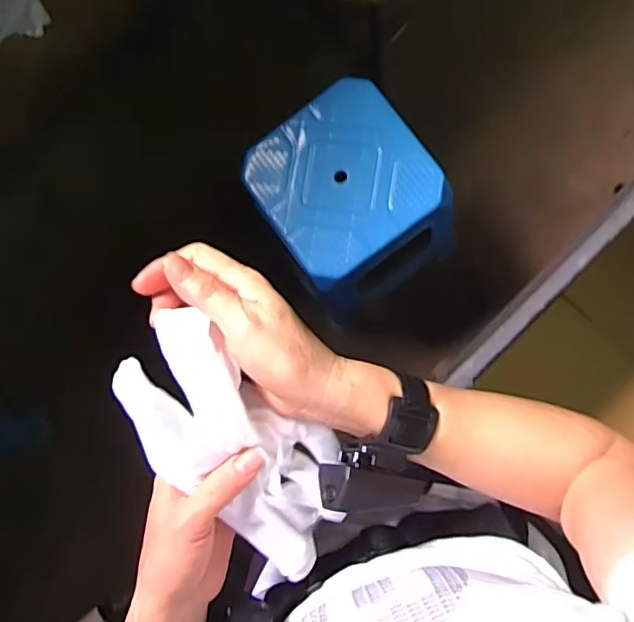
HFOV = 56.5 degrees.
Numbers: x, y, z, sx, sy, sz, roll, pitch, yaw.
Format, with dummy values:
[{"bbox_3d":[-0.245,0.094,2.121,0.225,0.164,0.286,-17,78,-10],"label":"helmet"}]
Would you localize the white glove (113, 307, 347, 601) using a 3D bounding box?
[{"bbox_3d":[-0.050,0.094,0.387,0.099,0.032,0.195,-32,109,4],"label":"white glove"}]

